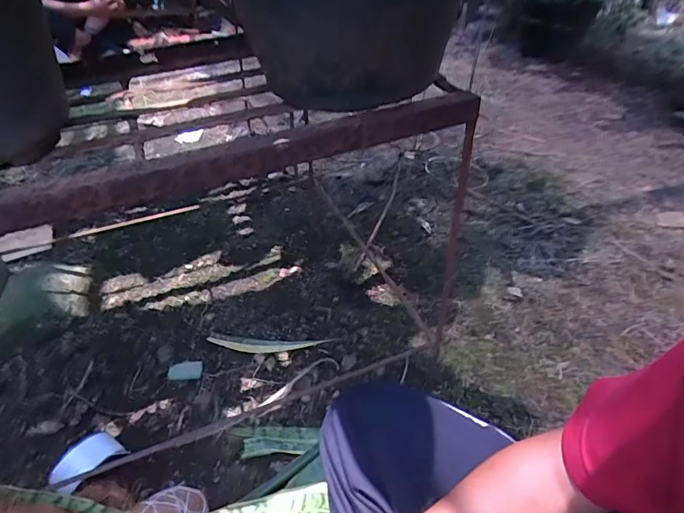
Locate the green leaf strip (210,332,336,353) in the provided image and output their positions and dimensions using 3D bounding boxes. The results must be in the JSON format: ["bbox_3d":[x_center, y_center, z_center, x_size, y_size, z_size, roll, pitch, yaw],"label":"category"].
[{"bbox_3d":[-0.131,0.158,0.792,0.229,0.017,0.035,4,40,5],"label":"green leaf strip"}]

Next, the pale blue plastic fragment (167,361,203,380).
[{"bbox_3d":[-0.269,0.196,0.753,0.055,0.004,0.032,-2,52,-9],"label":"pale blue plastic fragment"}]

